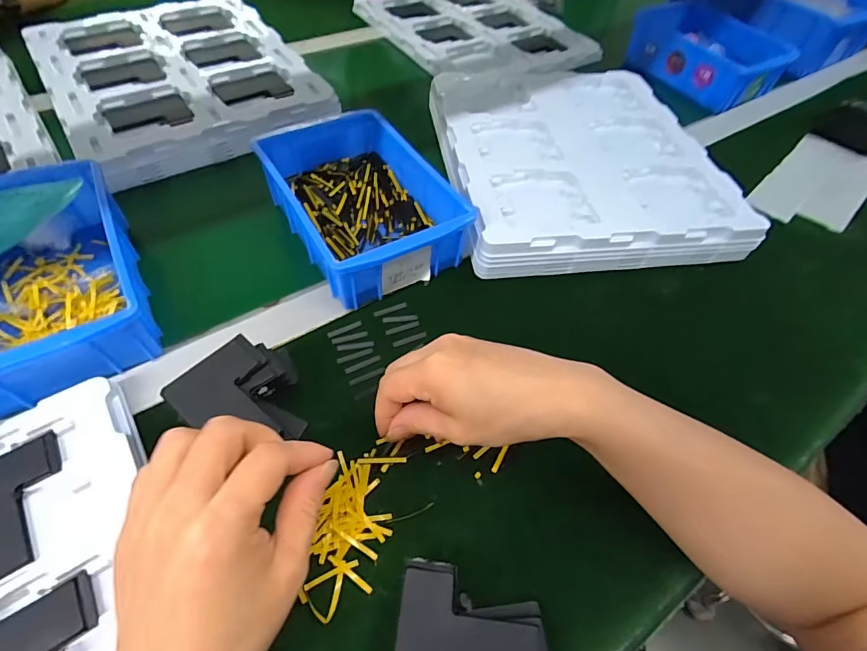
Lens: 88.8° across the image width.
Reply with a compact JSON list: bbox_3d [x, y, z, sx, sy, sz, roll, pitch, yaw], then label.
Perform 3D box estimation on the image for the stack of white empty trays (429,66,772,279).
[{"bbox_3d":[0.163,-0.210,0.527,0.300,0.056,0.356,-5,55,-8],"label":"stack of white empty trays"}]

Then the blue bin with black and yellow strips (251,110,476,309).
[{"bbox_3d":[-0.068,-0.120,0.424,0.134,0.060,0.205,-25,61,-21],"label":"blue bin with black and yellow strips"}]

